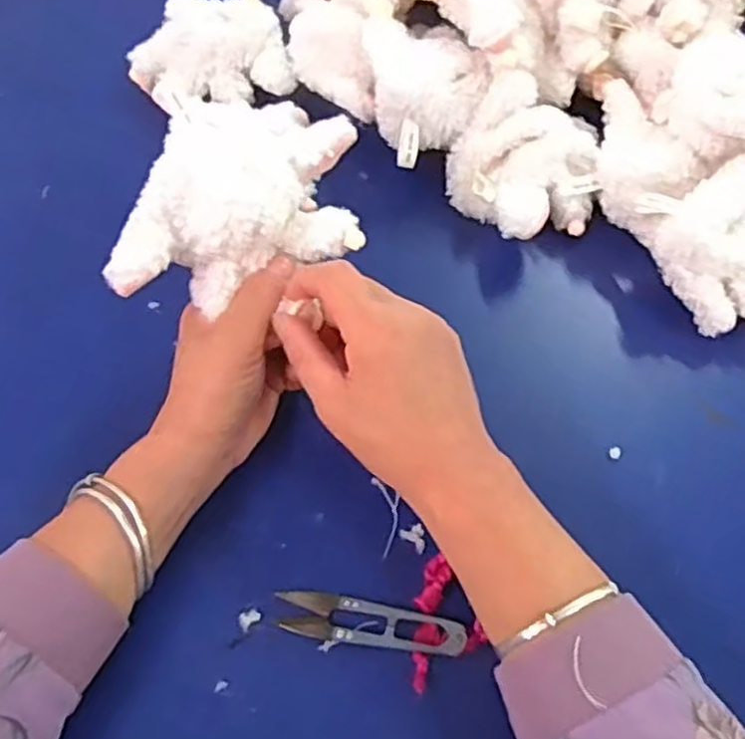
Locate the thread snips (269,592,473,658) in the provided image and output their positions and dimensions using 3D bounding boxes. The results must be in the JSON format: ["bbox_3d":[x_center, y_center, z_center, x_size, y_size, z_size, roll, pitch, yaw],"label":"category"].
[{"bbox_3d":[-0.001,0.137,0.396,0.101,0.011,0.024,7,62,4],"label":"thread snips"}]

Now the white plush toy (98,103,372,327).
[{"bbox_3d":[-0.066,-0.090,0.392,0.114,0.058,0.115,9,62,3],"label":"white plush toy"}]

